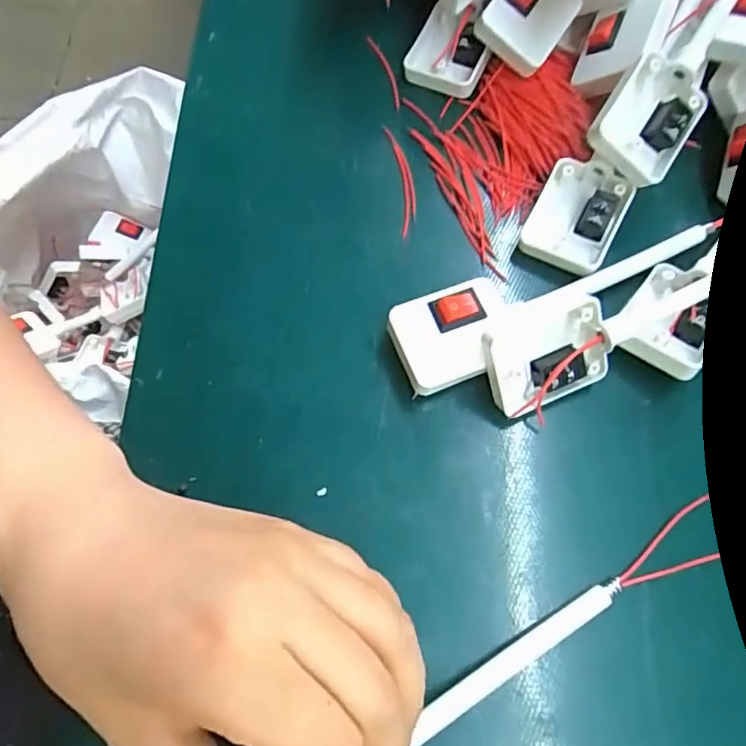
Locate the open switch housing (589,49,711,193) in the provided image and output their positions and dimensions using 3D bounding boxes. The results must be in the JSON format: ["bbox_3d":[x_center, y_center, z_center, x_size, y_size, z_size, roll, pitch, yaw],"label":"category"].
[{"bbox_3d":[0.121,-0.112,0.263,0.040,0.016,0.048,32,85,-10],"label":"open switch housing"}]

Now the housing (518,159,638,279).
[{"bbox_3d":[0.092,-0.072,0.271,0.038,0.016,0.047,28,70,11],"label":"housing"}]

